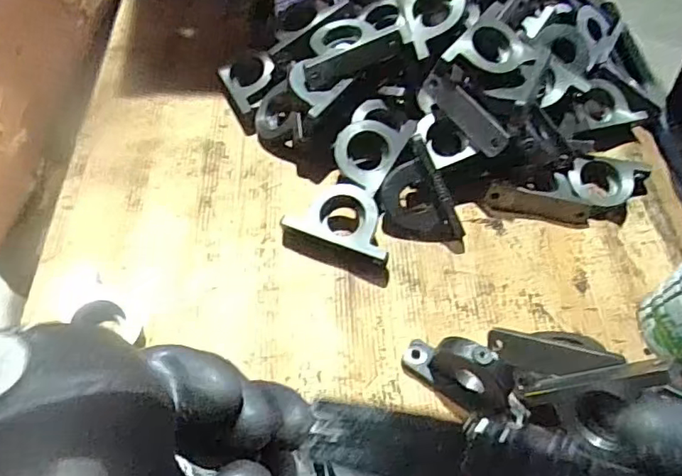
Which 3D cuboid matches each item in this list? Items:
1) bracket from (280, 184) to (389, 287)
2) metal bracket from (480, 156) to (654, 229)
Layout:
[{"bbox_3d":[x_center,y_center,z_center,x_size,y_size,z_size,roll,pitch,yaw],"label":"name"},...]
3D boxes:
[{"bbox_3d":[0.004,-0.018,0.762,0.159,0.048,0.110,19,57,9],"label":"bracket"},{"bbox_3d":[0.337,-0.062,0.822,0.260,0.040,0.087,-11,58,-11],"label":"metal bracket"}]

